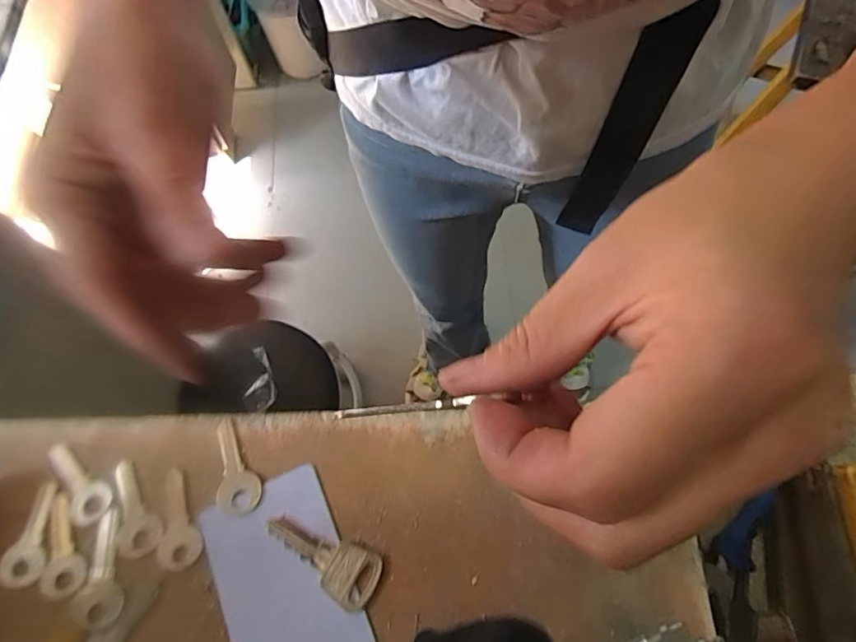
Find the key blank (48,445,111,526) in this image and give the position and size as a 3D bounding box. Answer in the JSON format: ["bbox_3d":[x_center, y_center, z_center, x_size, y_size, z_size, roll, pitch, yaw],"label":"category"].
[{"bbox_3d":[-0.158,0.072,0.229,0.018,0.004,0.041,-31,71,-9],"label":"key blank"}]

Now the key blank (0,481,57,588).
[{"bbox_3d":[-0.175,0.093,0.220,0.017,0.004,0.042,-3,69,1],"label":"key blank"}]

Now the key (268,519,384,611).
[{"bbox_3d":[-0.046,0.100,0.214,0.052,0.004,0.022,28,73,12],"label":"key"}]

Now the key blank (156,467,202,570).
[{"bbox_3d":[-0.109,0.087,0.222,0.018,0.004,0.041,-4,69,1],"label":"key blank"}]

